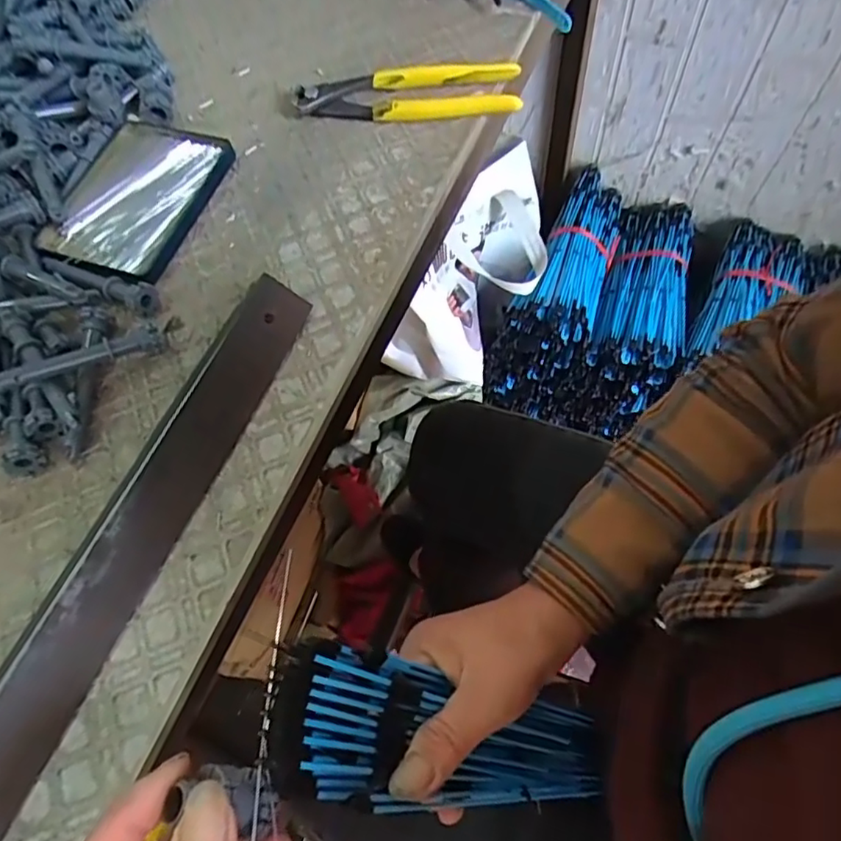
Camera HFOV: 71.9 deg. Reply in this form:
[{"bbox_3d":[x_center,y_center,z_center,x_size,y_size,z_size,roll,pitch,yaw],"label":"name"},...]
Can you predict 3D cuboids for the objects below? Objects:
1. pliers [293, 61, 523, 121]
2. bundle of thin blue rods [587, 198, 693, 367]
[{"bbox_3d":[-0.011,-0.244,0.431,0.164,0.018,0.046,-1,65,4],"label":"pliers"},{"bbox_3d":[0.322,-0.212,0.830,0.117,0.054,0.304,13,67,10],"label":"bundle of thin blue rods"}]

